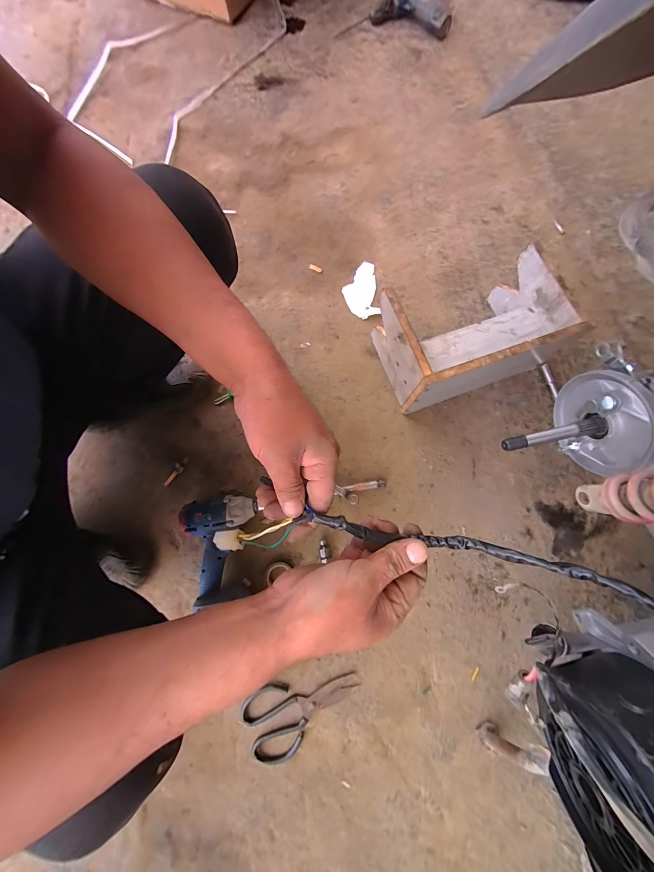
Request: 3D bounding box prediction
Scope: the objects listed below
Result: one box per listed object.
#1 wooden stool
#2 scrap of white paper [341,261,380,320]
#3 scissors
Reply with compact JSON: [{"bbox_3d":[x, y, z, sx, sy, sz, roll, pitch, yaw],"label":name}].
[{"bbox_3d":[0.266,-0.193,0.568,0.298,0.166,0.184,-20,79,-3],"label":"wooden stool"},{"bbox_3d":[0.075,-0.332,0.675,0.075,0.009,0.136,-5,79,0],"label":"scrap of white paper"},{"bbox_3d":[-0.048,0.462,0.513,0.199,0.014,0.108,-32,80,-5],"label":"scissors"}]

